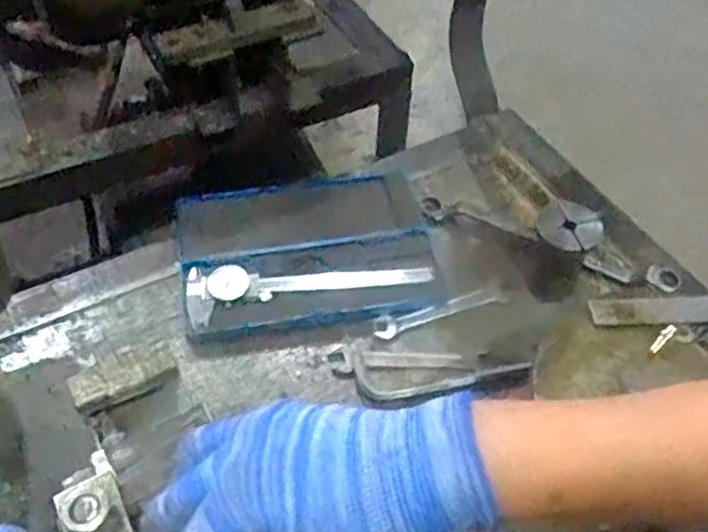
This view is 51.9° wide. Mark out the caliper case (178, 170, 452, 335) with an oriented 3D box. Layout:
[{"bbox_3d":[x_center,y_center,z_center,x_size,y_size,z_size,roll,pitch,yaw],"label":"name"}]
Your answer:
[{"bbox_3d":[-0.046,-0.020,0.720,0.245,0.028,0.190,-7,51,-8],"label":"caliper case"}]

